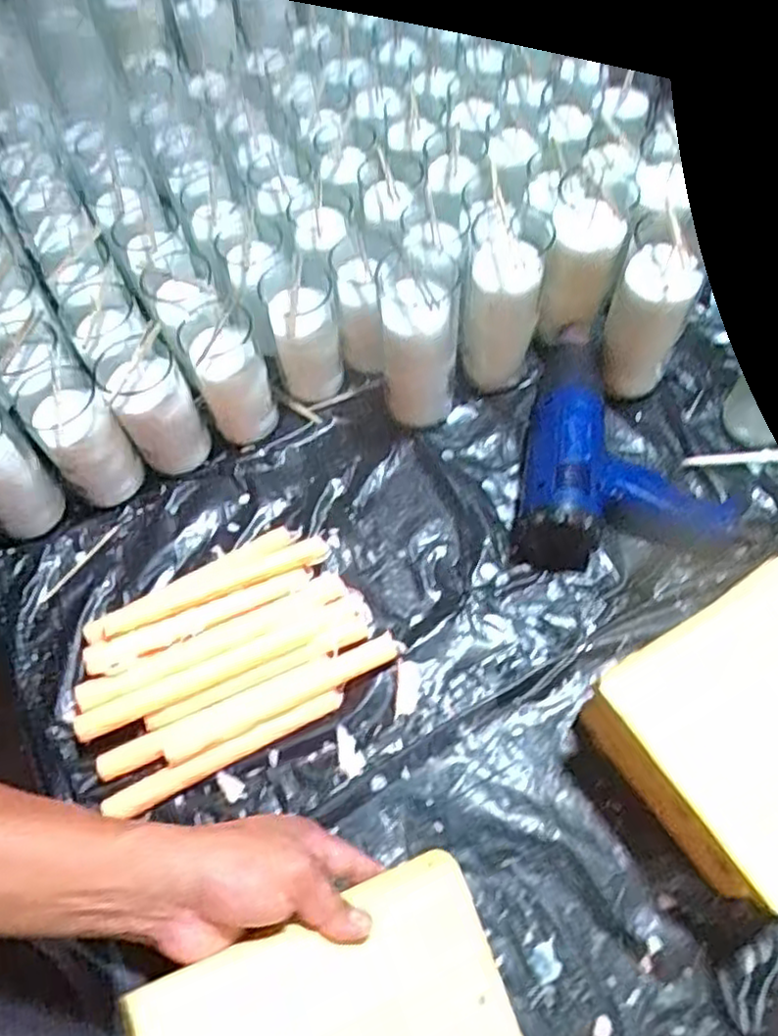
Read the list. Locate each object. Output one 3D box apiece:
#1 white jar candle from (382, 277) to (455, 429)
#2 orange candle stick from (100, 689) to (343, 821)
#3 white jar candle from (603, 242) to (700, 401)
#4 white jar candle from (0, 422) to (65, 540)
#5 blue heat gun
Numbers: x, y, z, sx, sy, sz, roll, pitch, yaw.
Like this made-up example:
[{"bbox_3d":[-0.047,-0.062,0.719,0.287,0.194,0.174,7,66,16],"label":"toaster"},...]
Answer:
[{"bbox_3d":[0.030,-0.164,0.666,0.068,0.156,0.068,3,61,4],"label":"white jar candle"},{"bbox_3d":[-0.128,0.184,0.548,0.195,0.014,0.018,-25,63,-12],"label":"orange candle stick"},{"bbox_3d":[0.248,-0.188,0.671,0.067,0.151,0.071,22,64,14],"label":"white jar candle"},{"bbox_3d":[-0.338,-0.032,0.619,0.059,0.126,0.060,-1,61,1],"label":"white jar candle"},{"bbox_3d":[0.220,-0.043,0.637,0.191,0.068,0.193,9,61,7],"label":"blue heat gun"}]

